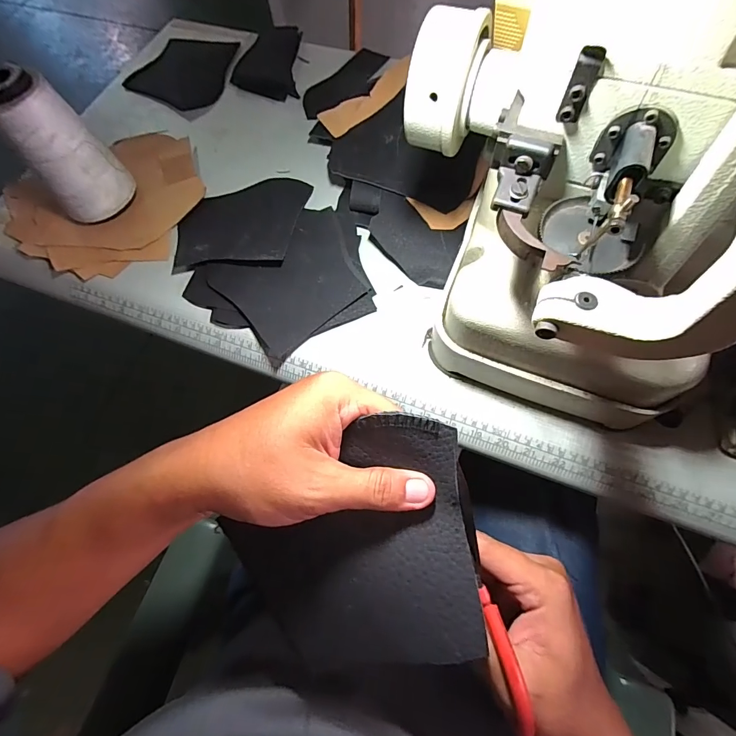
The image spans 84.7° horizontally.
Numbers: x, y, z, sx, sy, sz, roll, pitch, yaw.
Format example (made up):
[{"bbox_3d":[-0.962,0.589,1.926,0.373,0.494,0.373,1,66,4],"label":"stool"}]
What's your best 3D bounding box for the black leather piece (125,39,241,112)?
[{"bbox_3d":[-0.273,-0.438,0.593,0.148,0.008,0.140,13,68,9],"label":"black leather piece"}]

